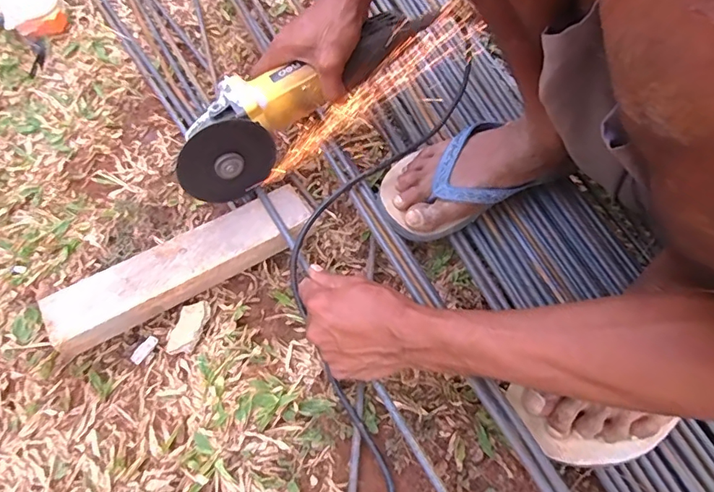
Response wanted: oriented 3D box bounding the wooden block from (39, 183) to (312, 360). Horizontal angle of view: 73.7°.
[{"bbox_3d":[-0.177,0.020,0.510,0.283,0.044,0.060,-29,63,-16],"label":"wooden block"}]

